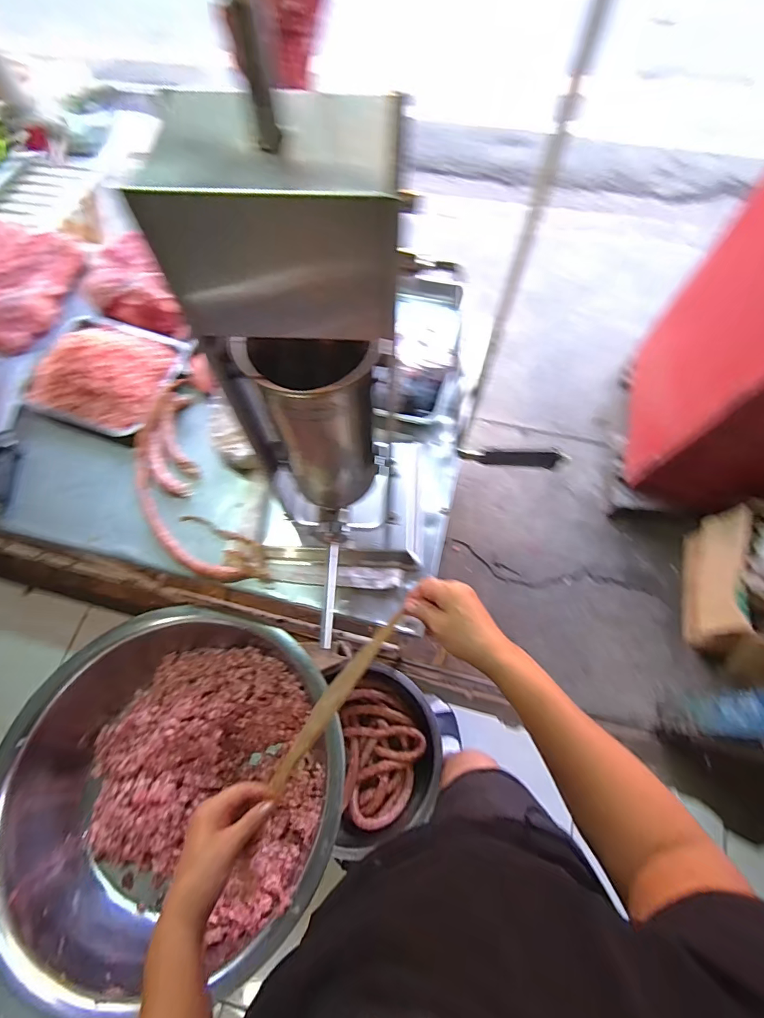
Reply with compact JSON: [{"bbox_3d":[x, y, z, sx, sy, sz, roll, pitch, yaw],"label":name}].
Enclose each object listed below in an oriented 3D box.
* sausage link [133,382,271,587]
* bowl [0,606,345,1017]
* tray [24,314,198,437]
[{"bbox_3d":[-0.388,-0.041,0.853,0.165,0.033,0.457,-28,70,-10],"label":"sausage link"},{"bbox_3d":[-0.369,0.484,0.805,0.577,0.199,0.553,0,68,1],"label":"bowl"},{"bbox_3d":[-0.603,-0.313,0.922,0.305,0.078,0.262,17,69,8],"label":"tray"}]

